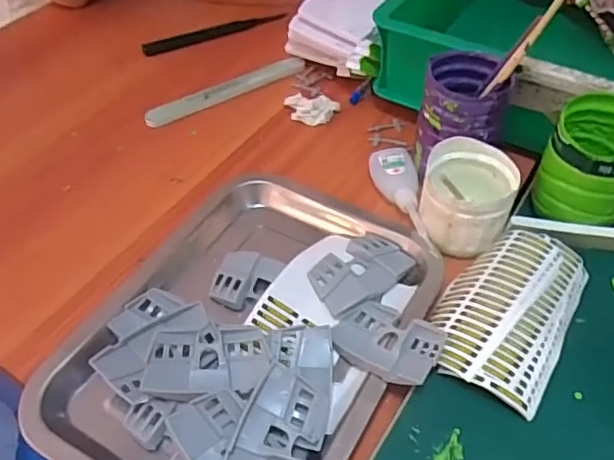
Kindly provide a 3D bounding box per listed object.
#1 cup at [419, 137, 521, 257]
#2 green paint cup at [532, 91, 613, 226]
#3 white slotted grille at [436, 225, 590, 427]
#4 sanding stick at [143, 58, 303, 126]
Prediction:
[{"bbox_3d":[0.117,-0.024,0.425,0.062,0.058,0.062,0,47,0],"label":"cup"},{"bbox_3d":[0.202,-0.049,0.407,0.063,0.073,0.068,26,53,23],"label":"green paint cup"},{"bbox_3d":[0.126,0.050,0.369,0.075,0.025,0.123,24,52,22],"label":"white slotted grille"},{"bbox_3d":[-0.076,-0.139,0.574,0.173,0.007,0.025,-27,62,-20],"label":"sanding stick"}]

